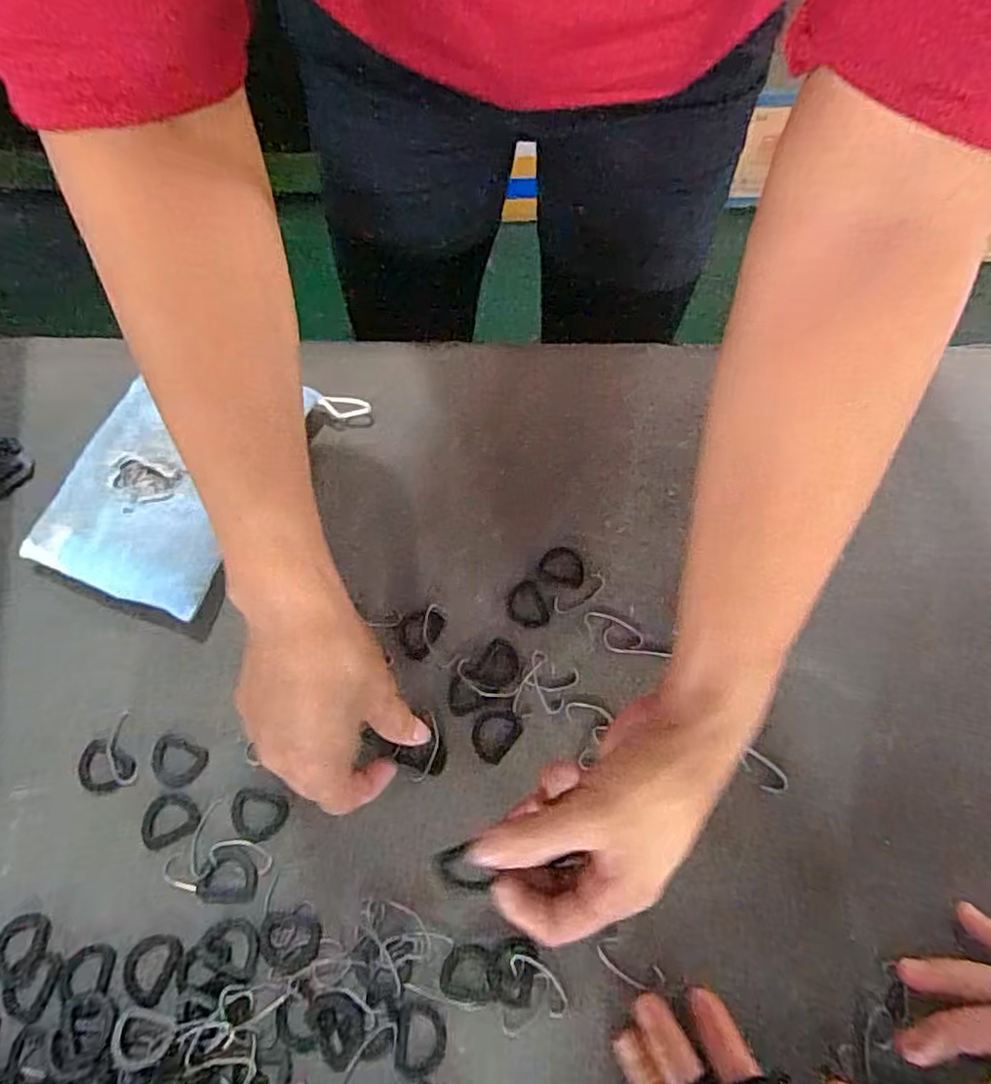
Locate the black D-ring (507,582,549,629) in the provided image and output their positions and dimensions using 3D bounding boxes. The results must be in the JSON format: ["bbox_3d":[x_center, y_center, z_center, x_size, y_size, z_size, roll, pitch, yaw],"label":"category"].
[{"bbox_3d":[0.018,0.039,0.391,0.023,0.004,0.029,-21,70,-9],"label":"black D-ring"}]

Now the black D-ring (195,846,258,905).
[{"bbox_3d":[-0.138,0.171,0.334,0.030,0.004,0.026,-1,68,-1],"label":"black D-ring"}]

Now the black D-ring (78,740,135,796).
[{"bbox_3d":[-0.215,0.123,0.354,0.032,0.004,0.026,36,72,13],"label":"black D-ring"}]

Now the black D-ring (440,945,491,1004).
[{"bbox_3d":[-0.015,0.215,0.324,0.024,0.004,0.025,2,68,0],"label":"black D-ring"}]

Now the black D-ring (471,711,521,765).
[{"bbox_3d":[-0.001,0.108,0.364,0.024,0.004,0.030,31,71,11],"label":"black D-ring"}]

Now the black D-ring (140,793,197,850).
[{"bbox_3d":[-0.174,0.148,0.346,0.029,0.004,0.024,-25,70,-10],"label":"black D-ring"}]

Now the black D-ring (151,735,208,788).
[{"bbox_3d":[-0.176,0.121,0.358,0.031,0.004,0.025,23,69,9],"label":"black D-ring"}]

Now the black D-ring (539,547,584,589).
[{"bbox_3d":[0.041,0.014,0.399,0.028,0.004,0.024,13,68,5],"label":"black D-ring"}]

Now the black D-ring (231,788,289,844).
[{"bbox_3d":[-0.127,0.146,0.348,0.030,0.004,0.026,-1,68,-1],"label":"black D-ring"}]

